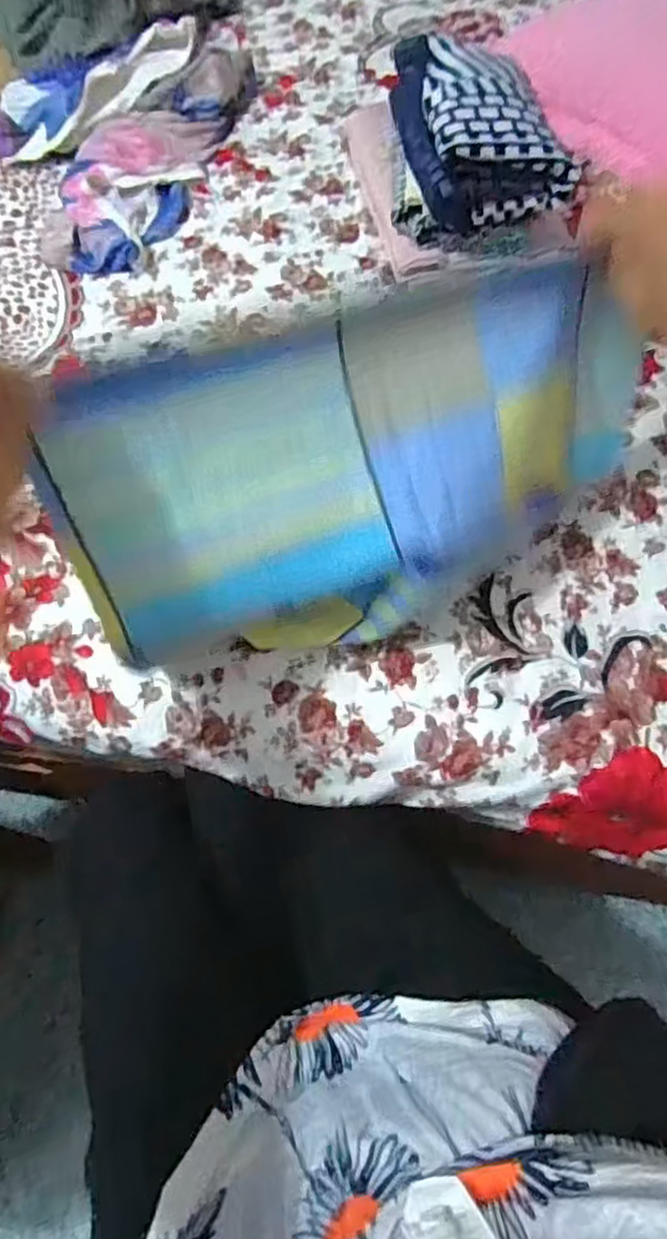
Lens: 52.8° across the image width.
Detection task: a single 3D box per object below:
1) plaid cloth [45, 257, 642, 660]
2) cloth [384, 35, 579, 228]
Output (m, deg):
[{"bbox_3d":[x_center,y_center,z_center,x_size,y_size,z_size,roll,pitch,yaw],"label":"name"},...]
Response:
[{"bbox_3d":[0.032,-0.085,0.398,0.359,0.077,0.183,-20,110,-9],"label":"plaid cloth"},{"bbox_3d":[0.117,-0.448,0.594,0.111,0.062,0.212,-11,63,-4],"label":"cloth"}]

